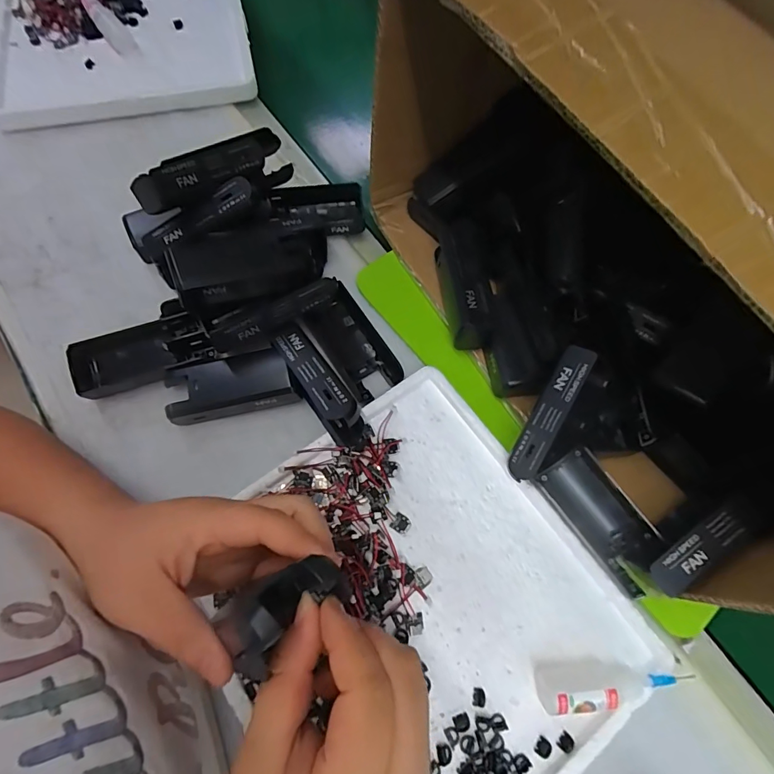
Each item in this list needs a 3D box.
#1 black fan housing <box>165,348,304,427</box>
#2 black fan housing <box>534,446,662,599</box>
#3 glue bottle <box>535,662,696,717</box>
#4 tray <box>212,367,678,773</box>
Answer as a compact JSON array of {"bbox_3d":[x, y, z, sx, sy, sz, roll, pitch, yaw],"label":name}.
[{"bbox_3d":[-0.128,0.002,0.355,0.101,0.036,0.052,-15,70,-7],"label":"black fan housing"},{"bbox_3d":[0.158,0.094,0.310,0.045,0.025,0.101,-39,77,2],"label":"black fan housing"},{"bbox_3d":[0.148,0.195,0.280,0.099,0.023,0.024,-2,69,-2],"label":"glue bottle"},{"bbox_3d":[0.024,0.152,0.304,0.239,0.038,0.268,-34,73,-14],"label":"tray"}]

